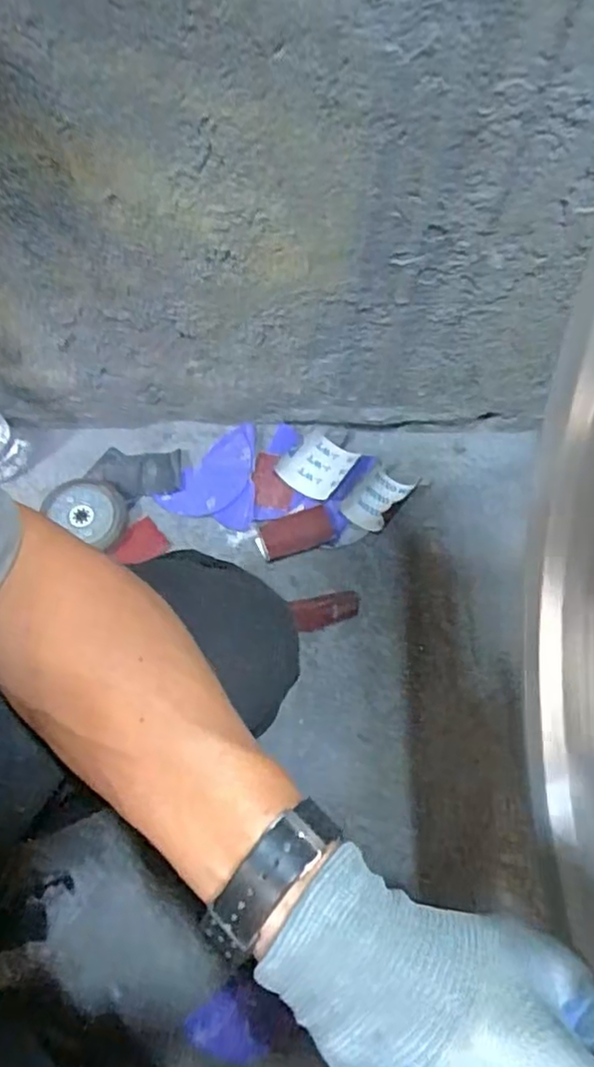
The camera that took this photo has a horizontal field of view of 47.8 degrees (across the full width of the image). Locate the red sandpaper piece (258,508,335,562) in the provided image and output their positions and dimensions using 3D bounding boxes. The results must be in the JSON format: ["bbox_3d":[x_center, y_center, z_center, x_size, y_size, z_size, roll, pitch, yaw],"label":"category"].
[{"bbox_3d":[0.000,0.001,0.908,0.094,0.014,0.053,-16,70,-9],"label":"red sandpaper piece"}]

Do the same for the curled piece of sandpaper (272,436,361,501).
[{"bbox_3d":[0.029,-0.094,0.929,0.078,0.029,0.095,35,70,10],"label":"curled piece of sandpaper"}]

